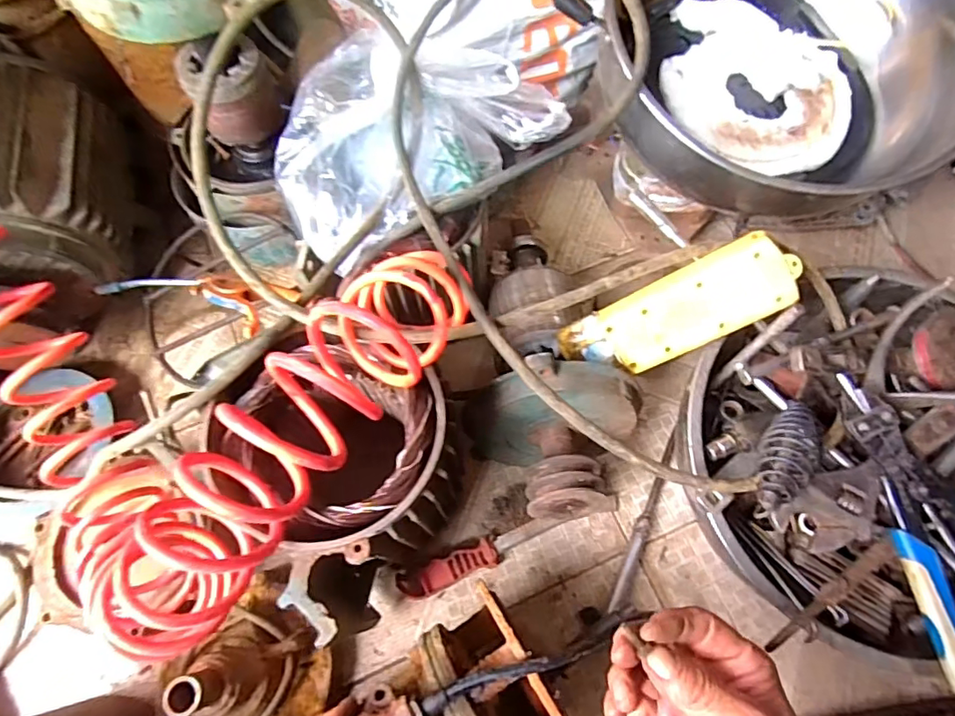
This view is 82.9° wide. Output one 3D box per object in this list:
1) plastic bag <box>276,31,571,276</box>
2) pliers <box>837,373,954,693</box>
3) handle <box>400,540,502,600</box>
[{"bbox_3d":[-0.061,-0.209,0.489,0.167,0.075,0.273,42,75,15],"label":"plastic bag"},{"bbox_3d":[0.344,0.111,0.383,0.103,0.017,0.222,-10,69,-3],"label":"pliers"},{"bbox_3d":[-0.027,0.201,0.511,0.094,0.020,0.027,-21,70,-7],"label":"handle"}]

